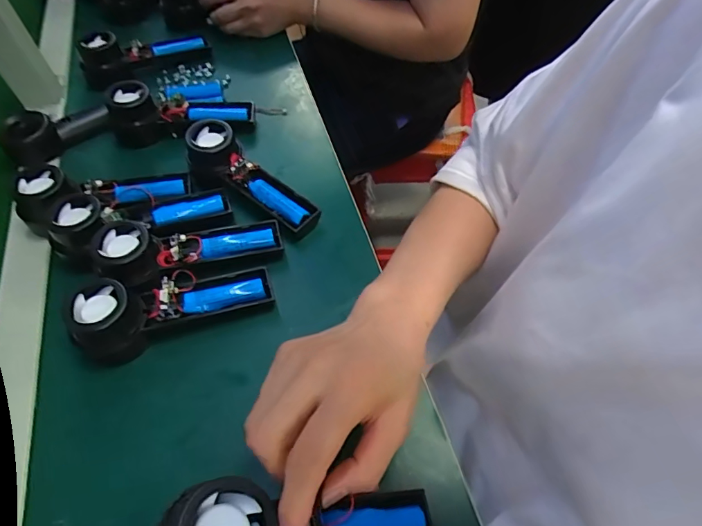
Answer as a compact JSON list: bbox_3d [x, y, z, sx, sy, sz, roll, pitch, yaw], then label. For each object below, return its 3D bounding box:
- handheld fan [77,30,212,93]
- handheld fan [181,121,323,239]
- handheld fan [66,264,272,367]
[{"bbox_3d":[-0.275,-0.284,0.609,0.168,0.042,0.060,-24,57,-13],"label":"handheld fan"},{"bbox_3d":[-0.105,-0.081,0.461,0.157,0.045,0.058,39,64,24],"label":"handheld fan"},{"bbox_3d":[-0.145,0.030,0.385,0.151,0.044,0.059,-18,56,-11],"label":"handheld fan"}]

